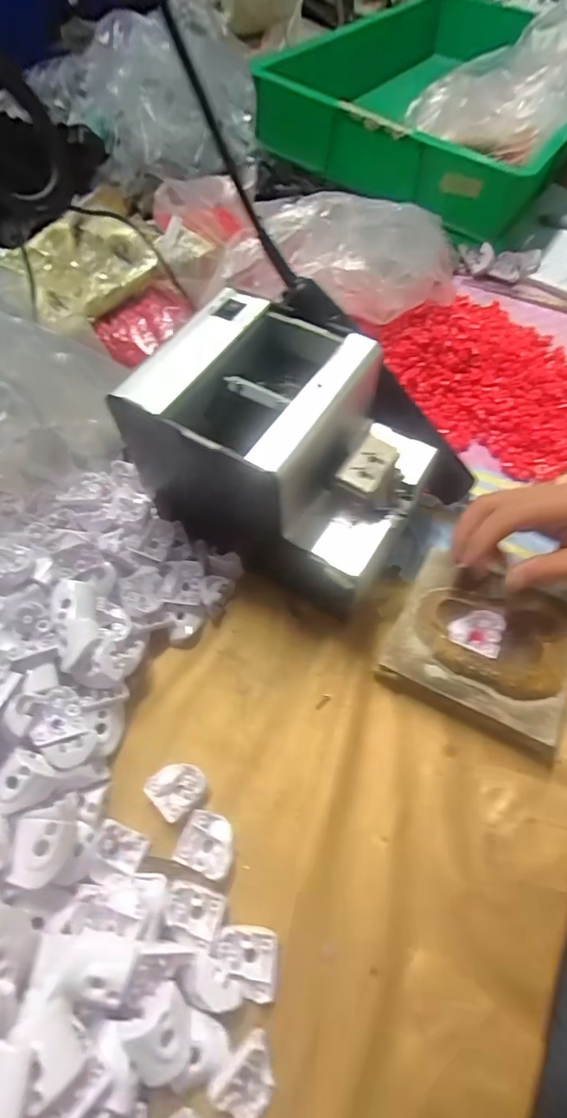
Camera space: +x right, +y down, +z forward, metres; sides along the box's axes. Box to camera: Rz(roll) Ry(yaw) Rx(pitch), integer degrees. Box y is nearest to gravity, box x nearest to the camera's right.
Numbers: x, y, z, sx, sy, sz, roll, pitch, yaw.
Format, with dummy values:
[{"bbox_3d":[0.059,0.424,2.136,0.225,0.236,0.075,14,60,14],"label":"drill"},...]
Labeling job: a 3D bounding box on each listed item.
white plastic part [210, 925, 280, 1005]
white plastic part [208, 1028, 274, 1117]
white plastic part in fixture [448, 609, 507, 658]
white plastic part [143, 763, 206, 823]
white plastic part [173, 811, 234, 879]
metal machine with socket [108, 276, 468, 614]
[{"bbox_3d":[-0.021,0.218,0.263,0.036,0.014,0.029,6,62,6],"label":"white plastic part"},{"bbox_3d":[-0.017,0.257,0.241,0.032,0.012,0.032,-41,112,-27],"label":"white plastic part"},{"bbox_3d":[0.132,0.048,0.332,0.033,0.008,0.032,-1,62,2],"label":"white plastic part in fixture"},{"bbox_3d":[-0.068,0.145,0.309,0.032,0.008,0.031,39,70,21],"label":"white plastic part"},{"bbox_3d":[-0.045,0.171,0.292,0.032,0.010,0.030,18,64,12],"label":"white plastic part"},{"bbox_3d":[0.022,-0.077,0.356,0.202,0.143,0.165,30,65,16],"label":"metal machine with socket"}]

